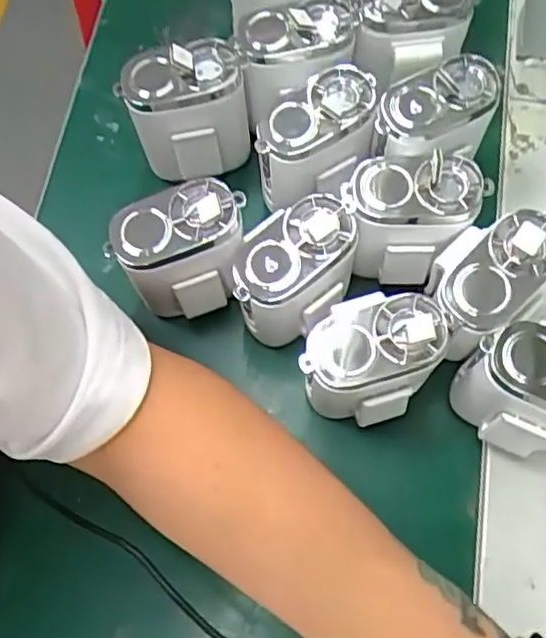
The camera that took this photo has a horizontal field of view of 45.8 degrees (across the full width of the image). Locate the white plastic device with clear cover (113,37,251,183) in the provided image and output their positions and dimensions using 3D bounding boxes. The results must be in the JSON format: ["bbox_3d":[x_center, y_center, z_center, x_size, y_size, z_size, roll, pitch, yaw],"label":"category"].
[{"bbox_3d":[-0.050,-0.122,0.389,0.070,0.077,0.046,-7,70,0],"label":"white plastic device with clear cover"}]

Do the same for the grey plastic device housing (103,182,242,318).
[{"bbox_3d":[-0.047,-0.035,0.353,0.068,0.065,0.045,-26,71,-7],"label":"grey plastic device housing"}]

